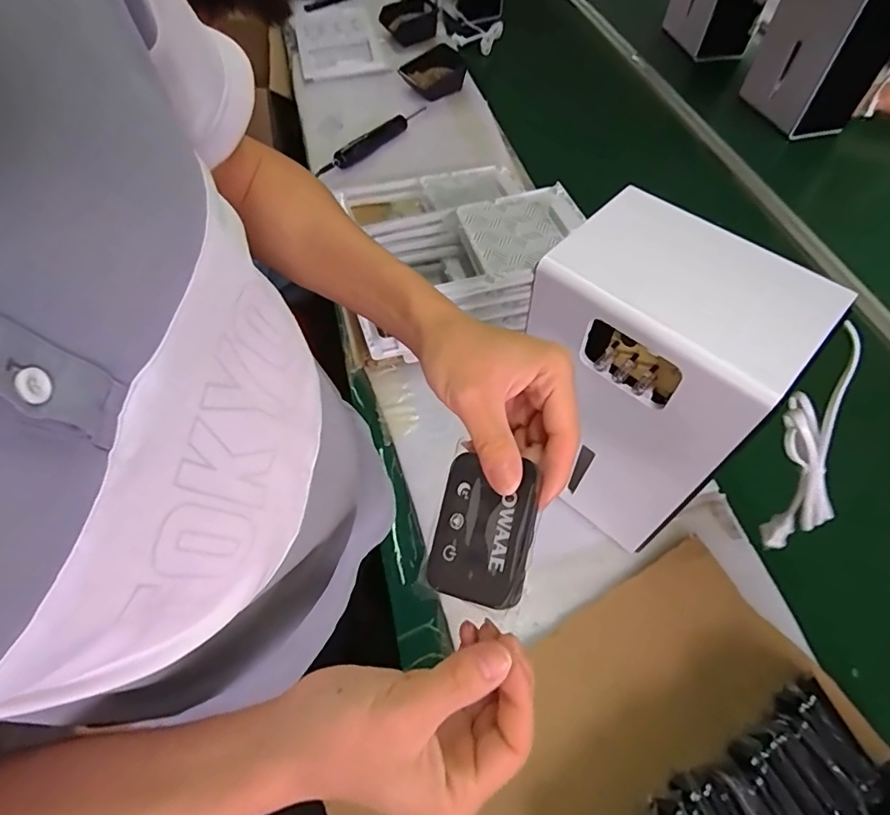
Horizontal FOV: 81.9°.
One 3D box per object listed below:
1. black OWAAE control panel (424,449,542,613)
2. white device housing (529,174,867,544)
[{"bbox_3d":[0.022,0.070,0.296,0.060,0.007,0.080,1,71,35],"label":"black OWAAE control panel"},{"bbox_3d":[0.197,-0.013,0.537,0.197,0.324,0.136,38,66,23],"label":"white device housing"}]

